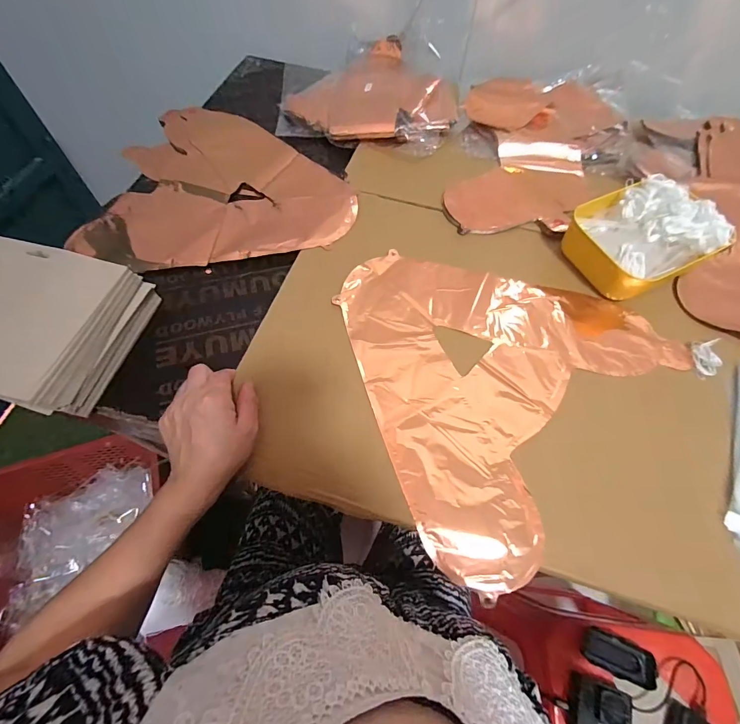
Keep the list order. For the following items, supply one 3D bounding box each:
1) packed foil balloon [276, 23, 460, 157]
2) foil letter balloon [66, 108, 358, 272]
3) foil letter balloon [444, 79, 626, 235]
[{"bbox_3d":[0.005,-0.510,0.677,0.318,0.043,0.303,8,63,3],"label":"packed foil balloon"},{"bbox_3d":[-0.216,-0.288,0.582,0.370,0.021,0.353,-2,63,-2],"label":"foil letter balloon"},{"bbox_3d":[0.278,-0.354,0.614,0.258,0.044,0.389,13,63,6],"label":"foil letter balloon"}]

